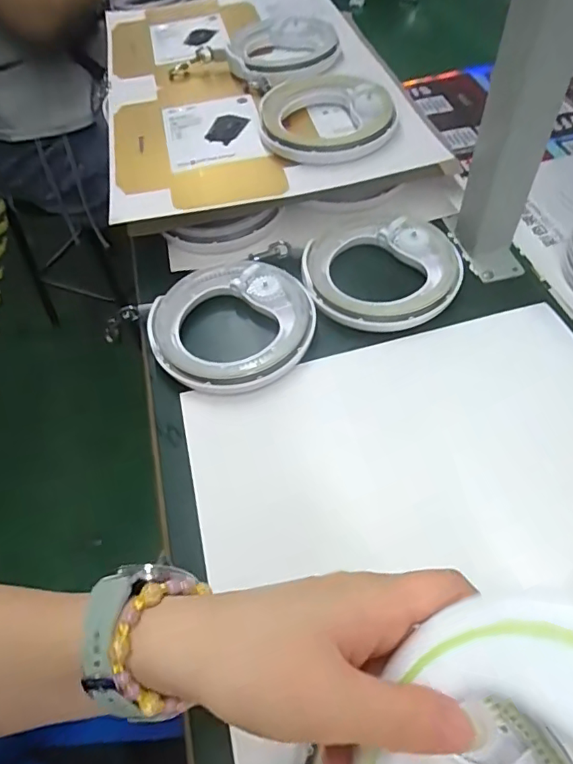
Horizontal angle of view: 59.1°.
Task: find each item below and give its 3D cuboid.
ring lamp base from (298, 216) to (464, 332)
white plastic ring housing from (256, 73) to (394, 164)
[{"bbox_3d":[0.080,-0.094,0.427,0.121,0.026,0.116,-2,51,2],"label":"ring lamp base"},{"bbox_3d":[0.038,-0.253,0.486,0.123,0.034,0.116,-3,51,1],"label":"white plastic ring housing"}]

